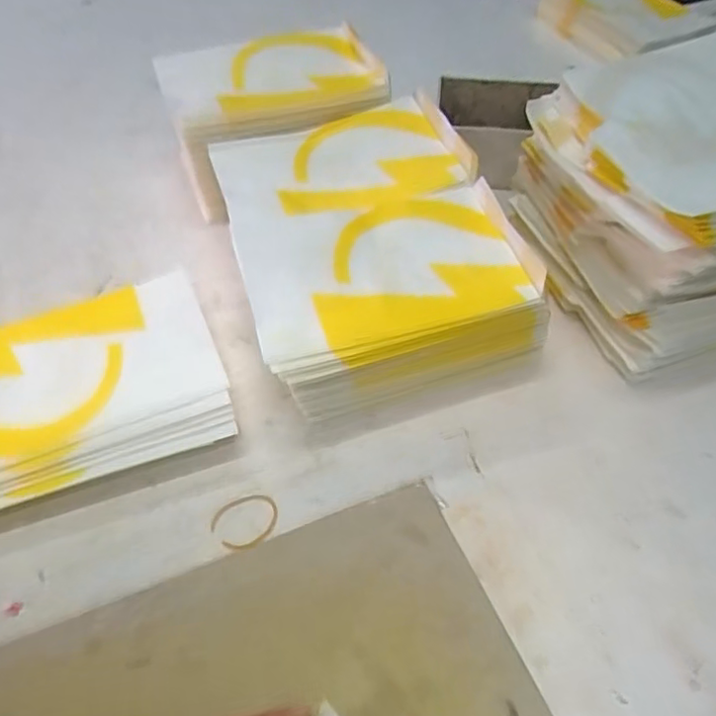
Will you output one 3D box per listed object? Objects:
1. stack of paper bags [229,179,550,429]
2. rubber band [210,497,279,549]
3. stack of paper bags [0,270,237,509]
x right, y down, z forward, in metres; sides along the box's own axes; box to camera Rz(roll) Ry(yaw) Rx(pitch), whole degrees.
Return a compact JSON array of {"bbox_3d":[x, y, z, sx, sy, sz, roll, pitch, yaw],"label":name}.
[{"bbox_3d":[0.021,-0.036,0.435,0.184,0.088,0.125,-13,51,-11],"label":"stack of paper bags"},{"bbox_3d":[-0.067,0.098,0.375,0.039,0.004,0.031,-24,54,-19],"label":"rubber band"},{"bbox_3d":[-0.186,0.022,0.418,0.184,0.041,0.145,-18,52,-15],"label":"stack of paper bags"}]

